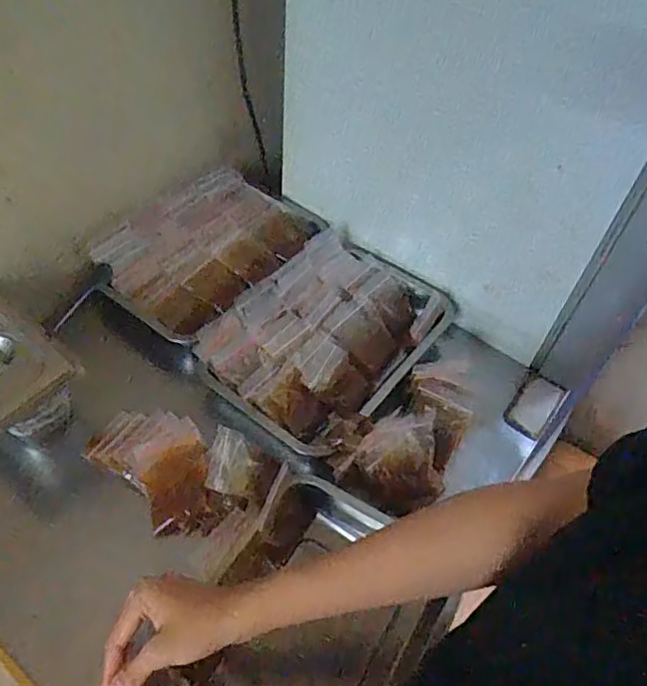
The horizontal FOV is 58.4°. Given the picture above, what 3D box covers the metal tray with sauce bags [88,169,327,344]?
[{"bbox_3d":[-0.157,-0.133,0.834,0.220,0.084,0.308,31,54,20],"label":"metal tray with sauce bags"}]

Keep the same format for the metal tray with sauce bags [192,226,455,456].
[{"bbox_3d":[0.008,-0.020,0.753,0.221,0.055,0.311,32,54,20],"label":"metal tray with sauce bags"}]

